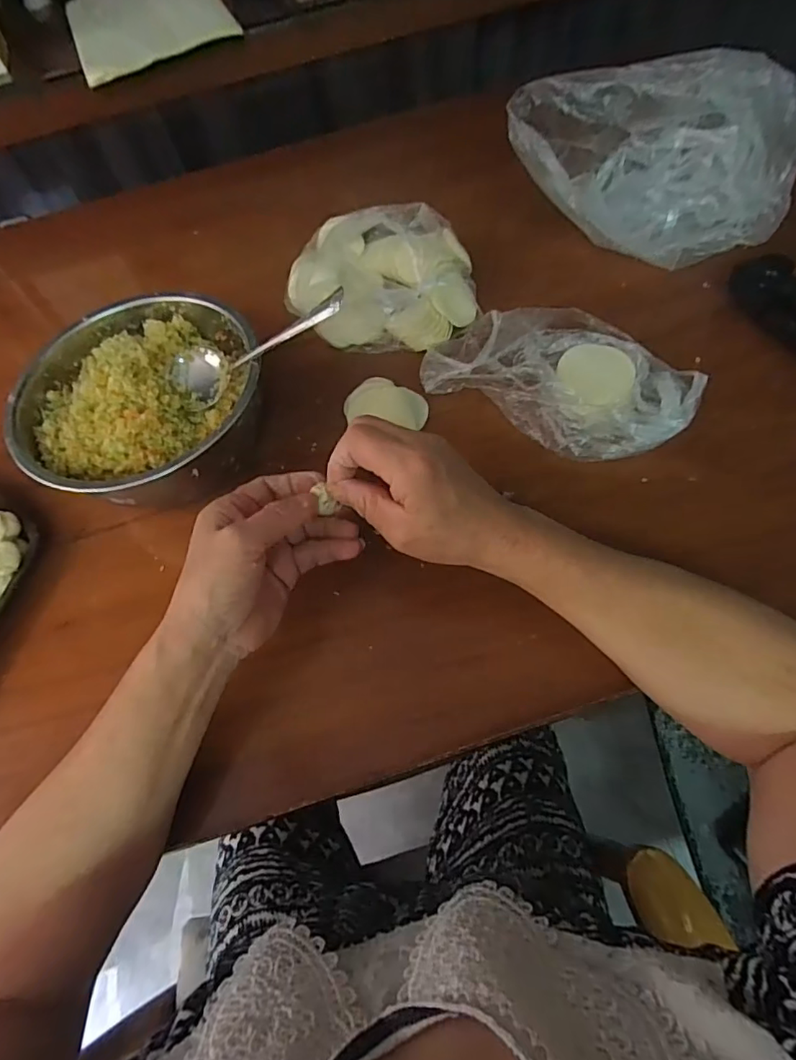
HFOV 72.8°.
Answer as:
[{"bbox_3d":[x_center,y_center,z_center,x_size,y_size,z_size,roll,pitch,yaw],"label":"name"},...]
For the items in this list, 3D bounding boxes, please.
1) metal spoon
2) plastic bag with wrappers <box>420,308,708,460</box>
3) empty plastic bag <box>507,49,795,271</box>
[{"bbox_3d":[-0.104,-0.128,0.381,0.169,0.028,0.051,-8,62,38],"label":"metal spoon"},{"bbox_3d":[0.132,-0.129,0.431,0.201,0.040,0.122,28,69,20],"label":"plastic bag with wrappers"},{"bbox_3d":[0.215,-0.322,0.468,0.238,0.130,0.111,7,63,11],"label":"empty plastic bag"}]

